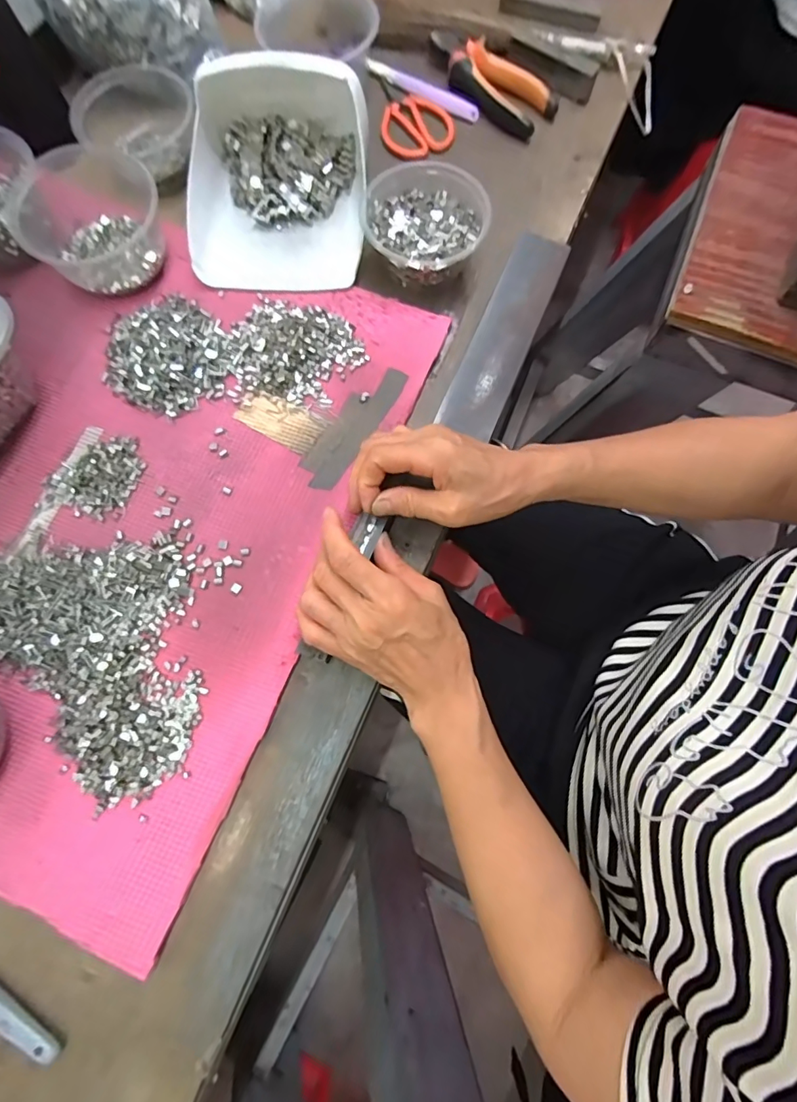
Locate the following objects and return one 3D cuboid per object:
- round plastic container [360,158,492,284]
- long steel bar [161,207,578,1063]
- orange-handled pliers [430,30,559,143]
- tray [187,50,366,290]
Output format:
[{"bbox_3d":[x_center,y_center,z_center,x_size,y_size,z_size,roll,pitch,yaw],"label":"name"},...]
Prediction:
[{"bbox_3d":[0.021,-0.282,0.430,0.104,0.045,0.099,0,76,-1],"label":"round plastic container"},{"bbox_3d":[0.001,0.013,0.382,0.047,0.016,0.667,24,77,4],"label":"long steel bar"},{"bbox_3d":[0.091,-0.486,0.502,0.152,0.019,0.061,43,79,8],"label":"orange-handled pliers"},{"bbox_3d":[-0.106,-0.330,0.421,0.155,0.074,0.173,1,76,-1],"label":"tray"}]

